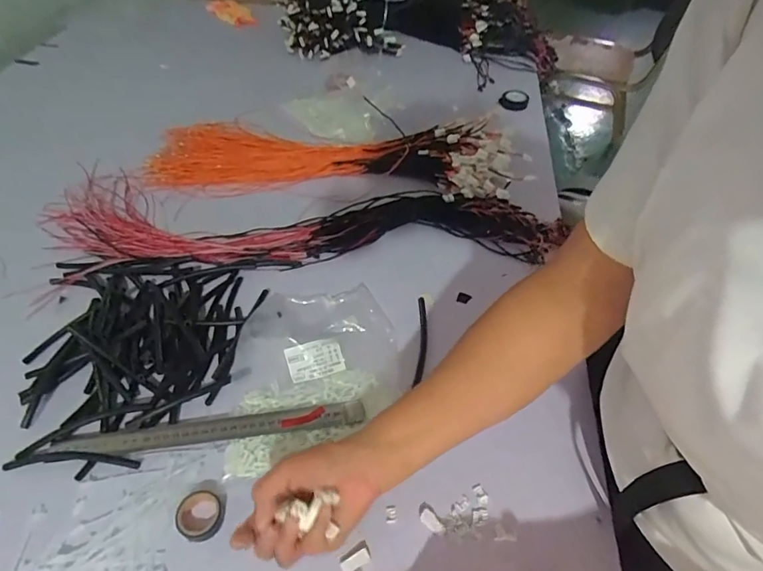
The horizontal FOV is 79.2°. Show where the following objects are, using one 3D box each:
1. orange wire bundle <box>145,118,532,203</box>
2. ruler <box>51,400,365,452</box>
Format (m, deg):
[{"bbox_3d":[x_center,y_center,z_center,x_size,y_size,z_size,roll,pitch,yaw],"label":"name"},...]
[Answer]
[{"bbox_3d":[-0.088,-0.242,0.808,0.633,0.071,0.232,8,48,6],"label":"orange wire bundle"},{"bbox_3d":[-0.178,0.153,0.491,0.315,0.009,0.027,-6,56,-3],"label":"ruler"}]

